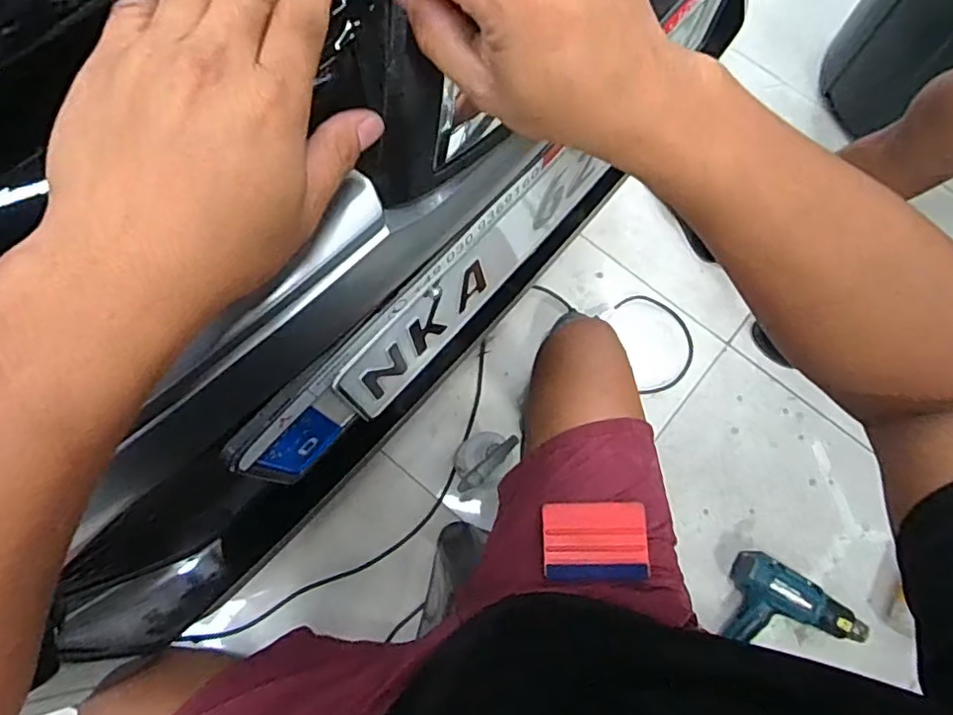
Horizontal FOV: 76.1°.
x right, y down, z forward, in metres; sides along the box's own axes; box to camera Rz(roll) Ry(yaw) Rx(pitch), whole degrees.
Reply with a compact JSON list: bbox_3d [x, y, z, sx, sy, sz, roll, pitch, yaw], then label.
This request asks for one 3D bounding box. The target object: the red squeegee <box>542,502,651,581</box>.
[{"bbox_3d":[0.118,0.182,0.606,0.101,0.005,0.072,-4,69,12],"label":"red squeegee"}]

